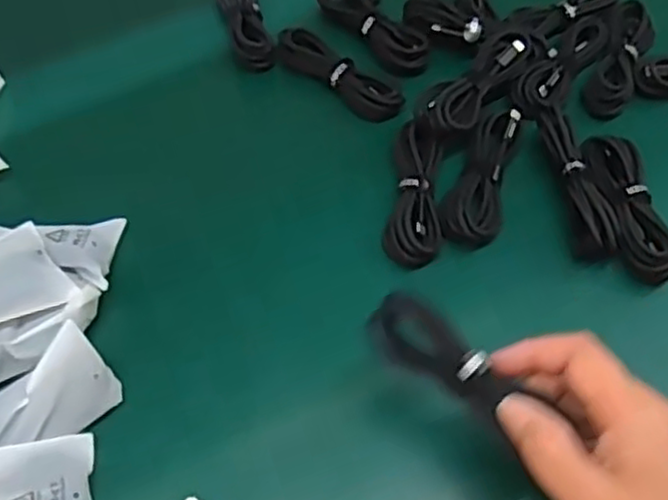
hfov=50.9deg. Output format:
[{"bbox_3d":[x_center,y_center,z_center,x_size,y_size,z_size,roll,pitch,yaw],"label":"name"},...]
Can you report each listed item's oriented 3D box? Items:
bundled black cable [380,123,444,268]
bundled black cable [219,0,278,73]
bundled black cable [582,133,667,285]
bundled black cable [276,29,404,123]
[{"bbox_3d":[0.053,-0.036,0.463,0.035,0.029,0.101,4,58,3],"label":"bundled black cable"},{"bbox_3d":[-0.072,-0.184,0.557,0.031,0.032,0.096,-14,59,-9],"label":"bundled black cable"},{"bbox_3d":[0.189,-0.031,0.450,0.033,0.016,0.105,-5,58,-3],"label":"bundled black cable"},{"bbox_3d":[0.004,-0.130,0.523,0.107,0.022,0.026,39,66,22],"label":"bundled black cable"}]

